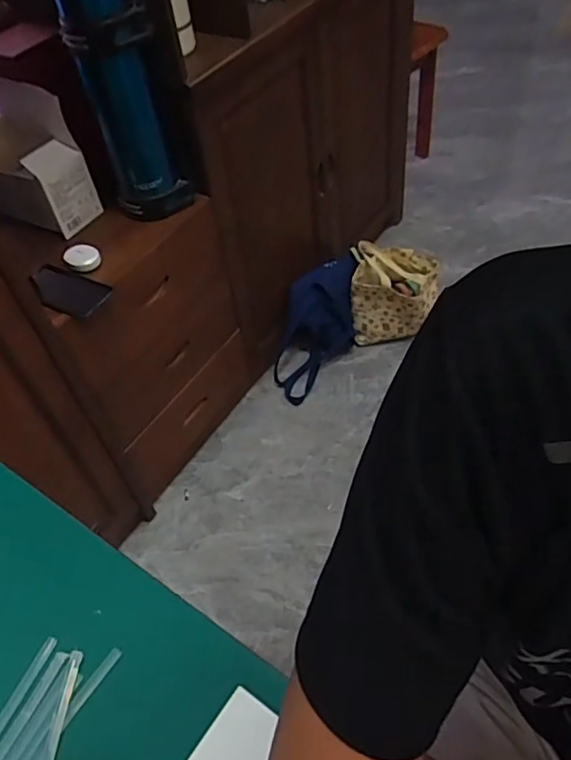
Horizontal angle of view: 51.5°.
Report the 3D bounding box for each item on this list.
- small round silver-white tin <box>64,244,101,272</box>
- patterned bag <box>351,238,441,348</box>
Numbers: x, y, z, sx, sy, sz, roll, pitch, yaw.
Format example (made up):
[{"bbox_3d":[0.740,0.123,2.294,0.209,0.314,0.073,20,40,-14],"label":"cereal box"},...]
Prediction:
[{"bbox_3d":[-0.347,-0.210,1.015,0.055,0.012,0.068,-36,55,-21],"label":"small round silver-white tin"},{"bbox_3d":[0.282,-0.218,1.551,0.215,0.226,0.164,3,51,10],"label":"patterned bag"}]

